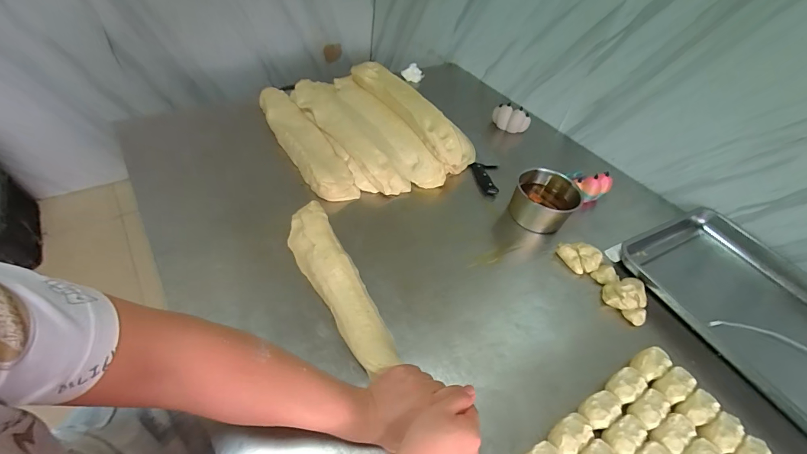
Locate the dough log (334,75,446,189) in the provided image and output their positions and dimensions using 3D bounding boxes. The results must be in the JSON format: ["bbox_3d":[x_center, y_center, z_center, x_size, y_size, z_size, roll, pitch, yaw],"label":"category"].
[{"bbox_3d":[-0.084,-0.318,1.075,0.112,0.090,0.583,-20,53,-27],"label":"dough log"}]

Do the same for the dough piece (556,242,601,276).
[{"bbox_3d":[0.401,0.065,0.789,0.092,0.040,0.062,37,50,23],"label":"dough piece"}]

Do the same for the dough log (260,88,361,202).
[{"bbox_3d":[-0.295,-0.257,0.968,0.114,0.086,0.523,-20,53,-28],"label":"dough log"}]

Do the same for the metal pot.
[{"bbox_3d":[0.351,-0.065,0.862,0.144,0.105,0.152,5,47,-6],"label":"metal pot"}]

